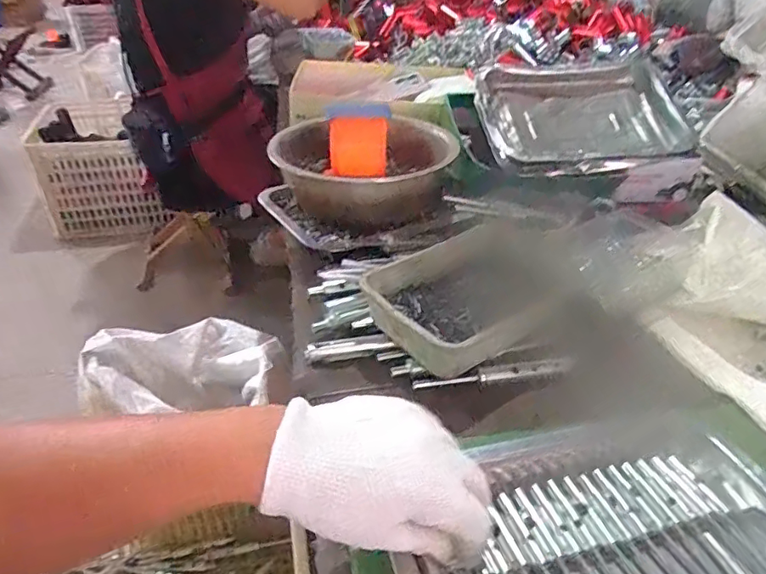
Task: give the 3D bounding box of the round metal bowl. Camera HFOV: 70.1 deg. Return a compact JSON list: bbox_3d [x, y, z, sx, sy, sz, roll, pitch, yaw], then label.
[{"bbox_3d":[-0.026,-0.140,0.675,0.211,0.087,0.211,2,35,0],"label":"round metal bowl"}]

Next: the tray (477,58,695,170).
[{"bbox_3d":[0.256,-0.227,0.724,0.252,0.042,0.190,-8,57,-7],"label":"tray"}]

